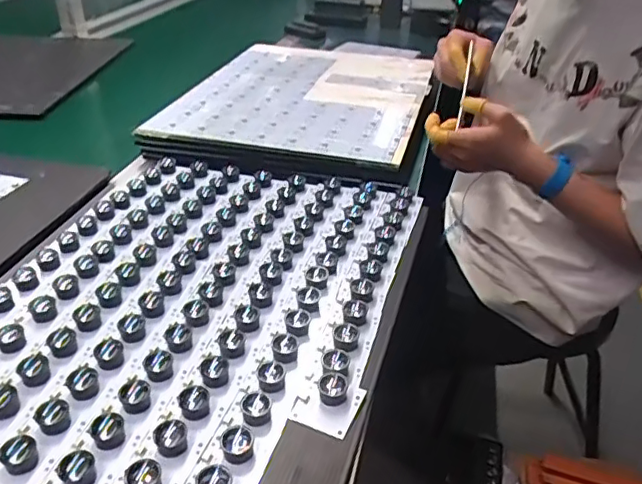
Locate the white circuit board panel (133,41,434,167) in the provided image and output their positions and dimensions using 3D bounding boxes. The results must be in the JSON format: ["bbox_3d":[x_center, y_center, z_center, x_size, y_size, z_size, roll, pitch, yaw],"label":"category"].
[{"bbox_3d":[-0.021,-0.247,0.982,0.379,0.032,0.496,9,33,12],"label":"white circuit board panel"}]

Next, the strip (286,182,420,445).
[{"bbox_3d":[0.045,0.035,0.575,0.054,0.014,0.367,10,34,13],"label":"strip"}]

